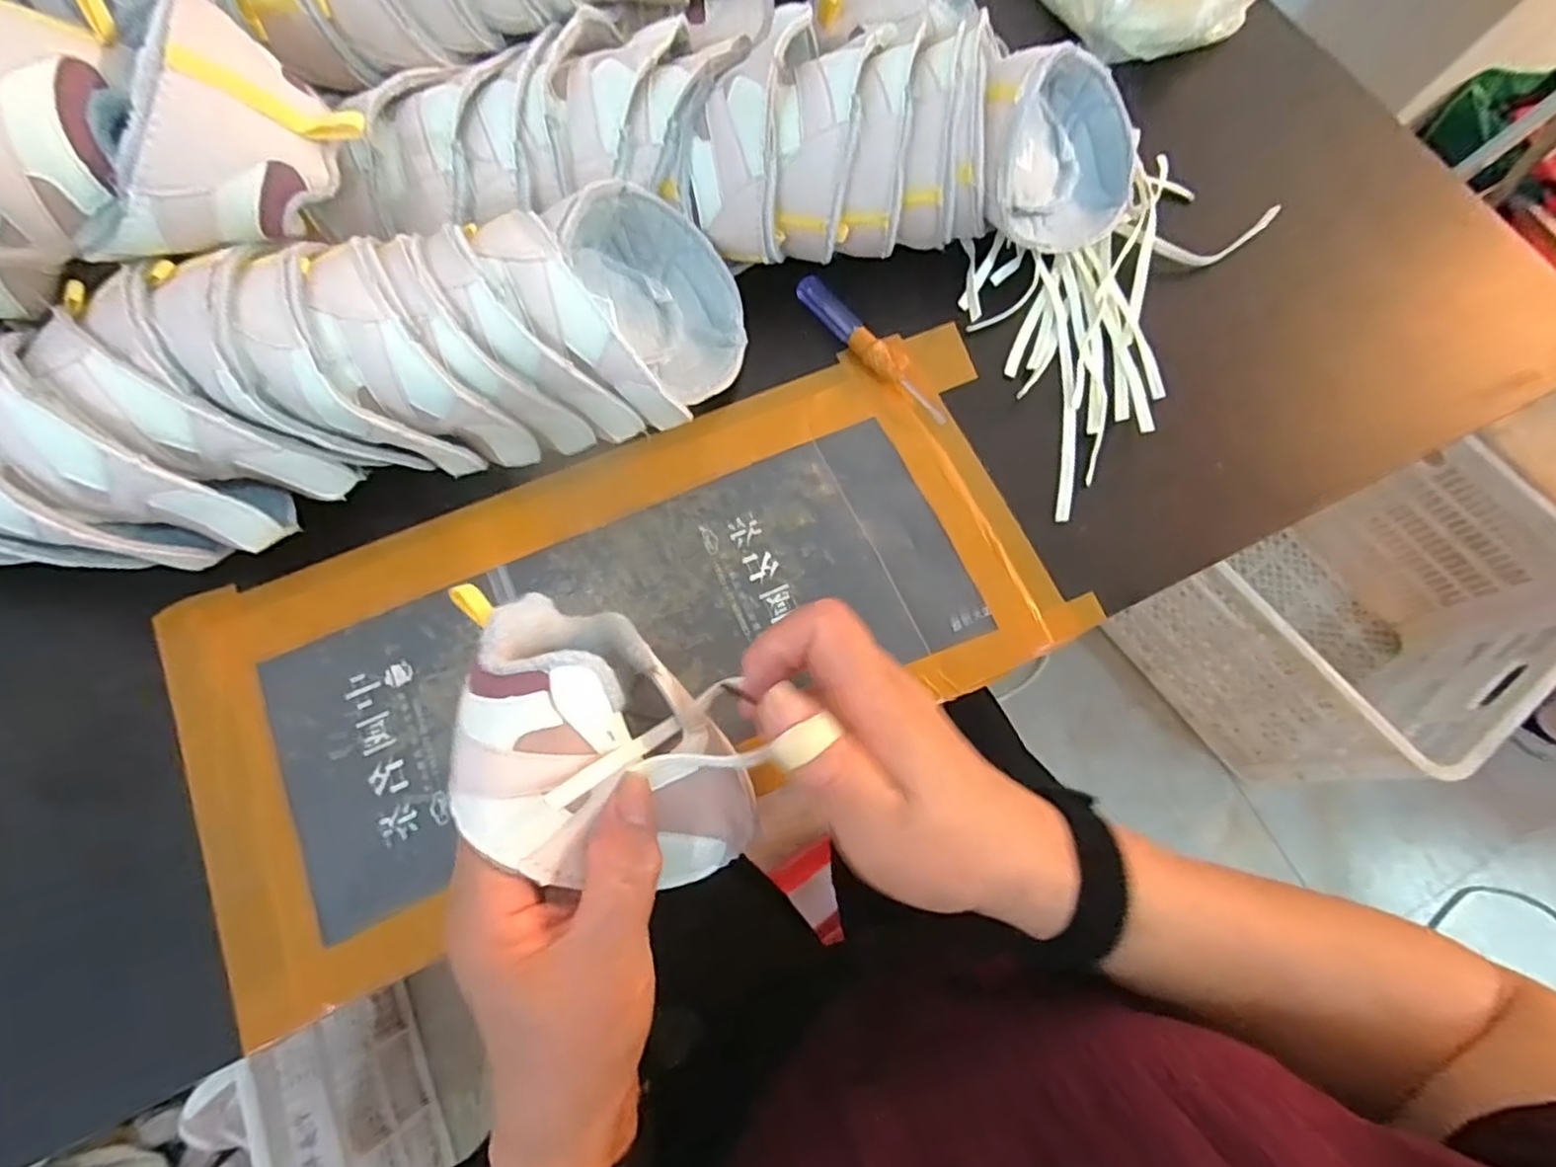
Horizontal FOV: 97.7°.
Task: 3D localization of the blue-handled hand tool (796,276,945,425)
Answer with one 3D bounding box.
[{"bbox_3d":[0.055,-0.141,0.405,0.017,0.012,0.123,-37,76,-12],"label":"blue-handled hand tool"}]

